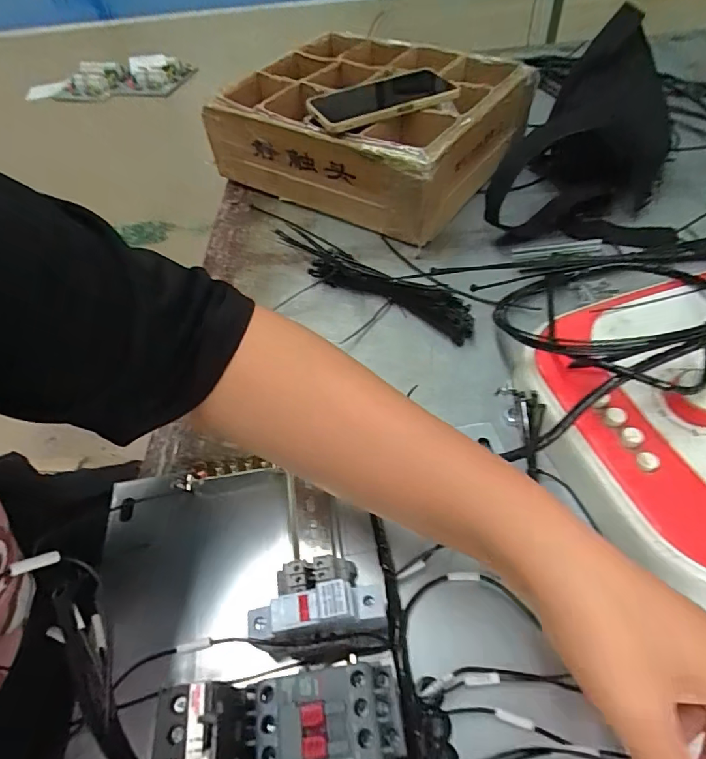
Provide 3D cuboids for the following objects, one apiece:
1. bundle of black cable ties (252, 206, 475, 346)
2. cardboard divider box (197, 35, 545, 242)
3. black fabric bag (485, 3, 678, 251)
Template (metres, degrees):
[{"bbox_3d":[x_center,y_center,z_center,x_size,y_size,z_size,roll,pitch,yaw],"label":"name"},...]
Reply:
[{"bbox_3d":[-0.012,-0.128,0.519,0.329,0.025,0.055,34,62,27],"label":"bundle of black cable ties"},{"bbox_3d":[0.022,-0.351,0.638,0.342,0.115,0.287,25,58,23],"label":"cardboard divider box"},{"bbox_3d":[0.309,-0.309,0.574,0.199,0.150,0.332,17,56,18],"label":"black fabric bag"}]

